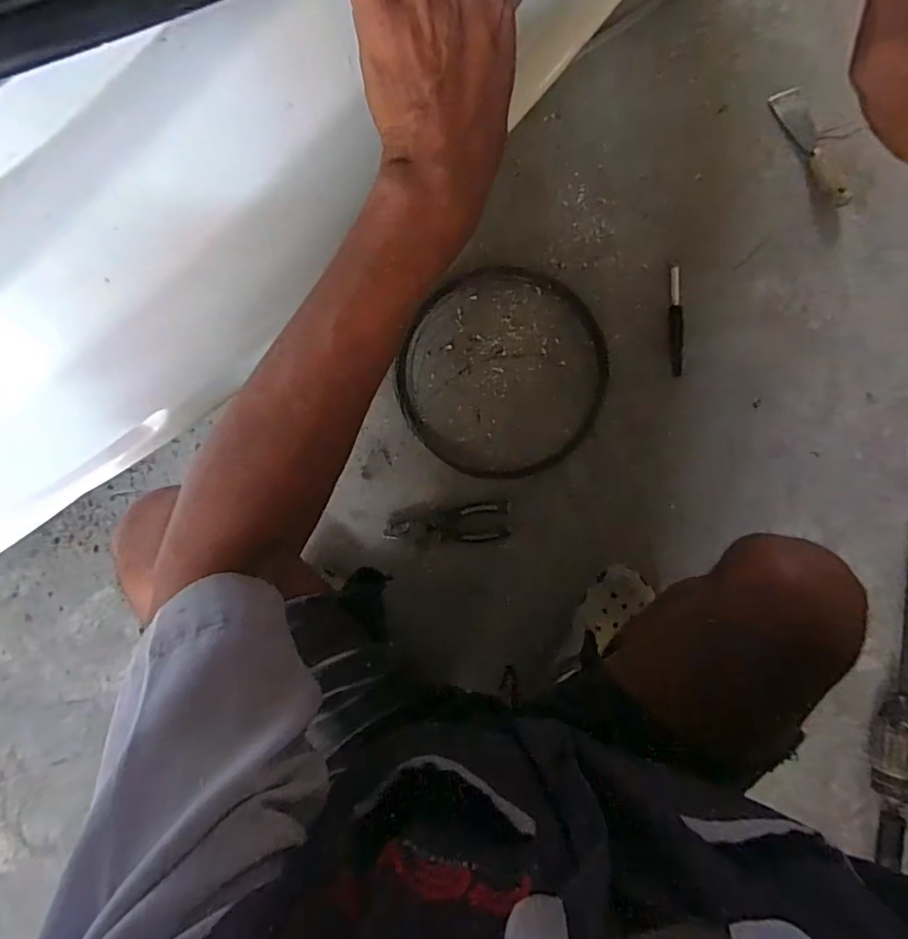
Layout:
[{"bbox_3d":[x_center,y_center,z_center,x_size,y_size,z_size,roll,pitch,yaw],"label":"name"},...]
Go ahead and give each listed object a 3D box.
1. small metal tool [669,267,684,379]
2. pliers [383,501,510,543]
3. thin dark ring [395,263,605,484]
[{"bbox_3d":[0.309,-0.206,0.763,0.020,0.014,0.146,-3,88,1],"label":"small metal tool"},{"bbox_3d":[-0.010,0.076,0.759,0.170,0.010,0.052,-4,88,1],"label":"pliers"},{"bbox_3d":[0.072,-0.136,0.766,0.281,0.013,0.294,0,88,2],"label":"thin dark ring"}]

